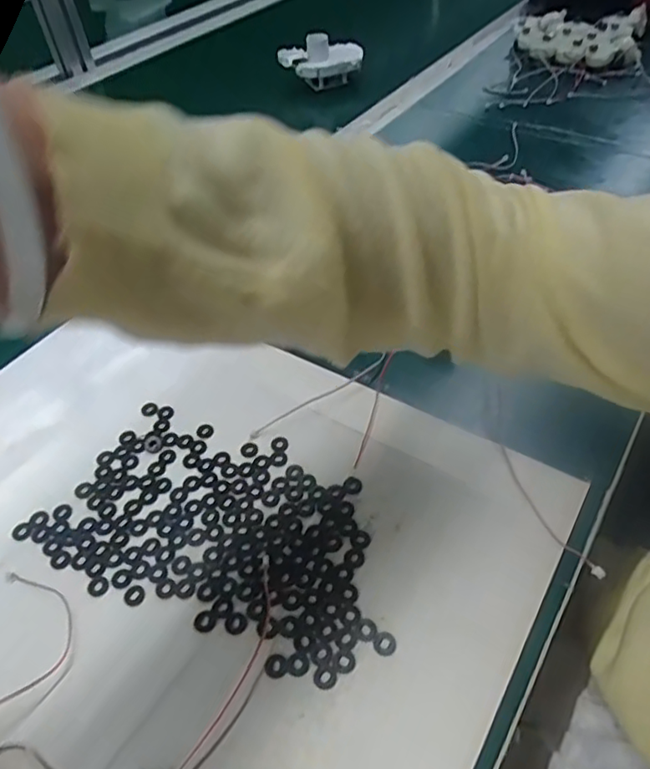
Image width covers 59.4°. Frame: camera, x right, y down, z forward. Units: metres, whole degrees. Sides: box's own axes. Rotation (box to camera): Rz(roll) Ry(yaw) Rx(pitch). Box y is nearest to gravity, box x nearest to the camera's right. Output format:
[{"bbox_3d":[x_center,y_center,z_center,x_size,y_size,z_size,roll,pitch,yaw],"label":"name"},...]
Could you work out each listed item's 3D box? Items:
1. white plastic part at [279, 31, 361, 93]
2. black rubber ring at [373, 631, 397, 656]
[{"bbox_3d":[-0.005,-0.406,0.714,0.096,0.054,0.051,-12,48,-6],"label":"white plastic part"},{"bbox_3d":[0.028,0.121,0.266,0.011,0.004,0.010,-2,49,2],"label":"black rubber ring"}]

